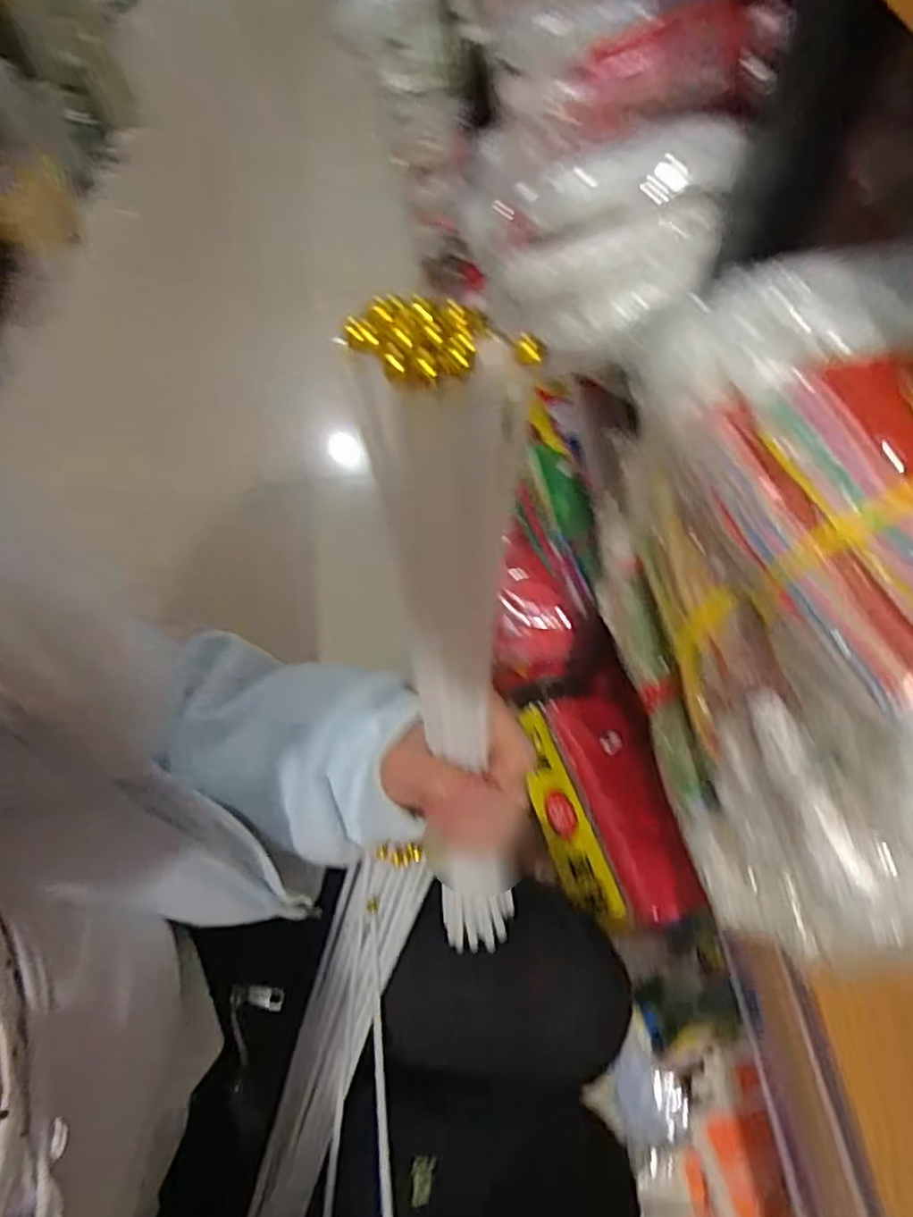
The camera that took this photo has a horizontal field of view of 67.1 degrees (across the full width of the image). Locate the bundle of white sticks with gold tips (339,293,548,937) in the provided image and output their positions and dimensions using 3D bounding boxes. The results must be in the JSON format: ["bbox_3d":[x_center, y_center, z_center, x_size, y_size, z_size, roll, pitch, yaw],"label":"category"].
[{"bbox_3d":[0.004,0.057,0.320,0.047,0.384,0.036,-6,43,-2],"label":"bundle of white sticks with gold tips"}]

